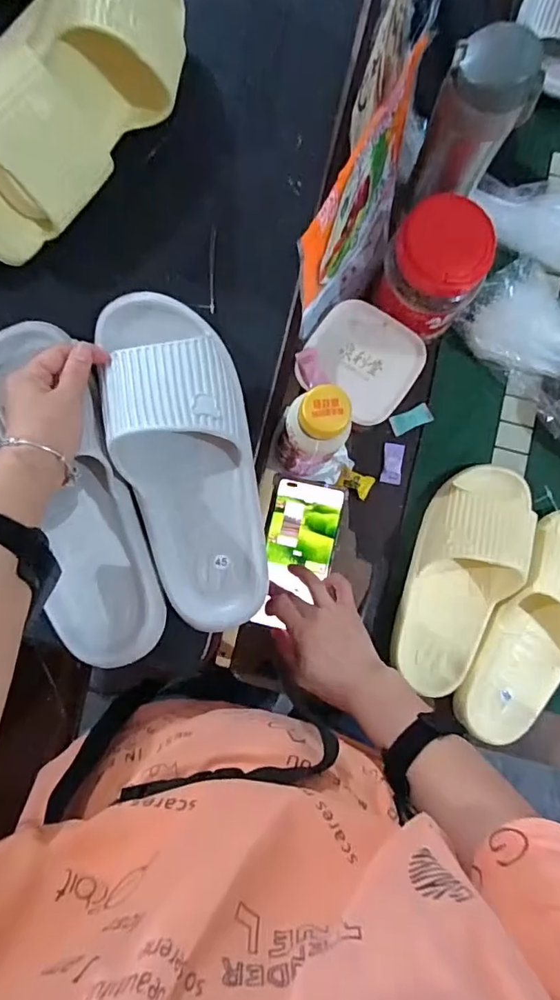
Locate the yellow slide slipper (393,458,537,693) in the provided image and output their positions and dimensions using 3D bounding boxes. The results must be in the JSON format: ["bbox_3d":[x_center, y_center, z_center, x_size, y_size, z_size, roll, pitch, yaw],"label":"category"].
[{"bbox_3d":[0.187,0.076,0.530,0.104,0.059,0.248,25,84,0],"label":"yellow slide slipper"}]

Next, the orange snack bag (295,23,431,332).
[{"bbox_3d":[0.072,-0.240,0.470,0.041,0.188,0.181,30,84,1],"label":"orange snack bag"}]

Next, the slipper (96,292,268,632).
[{"bbox_3d":[-0.076,-0.037,0.425,0.105,0.069,0.283,-15,91,-3],"label":"slipper"}]

